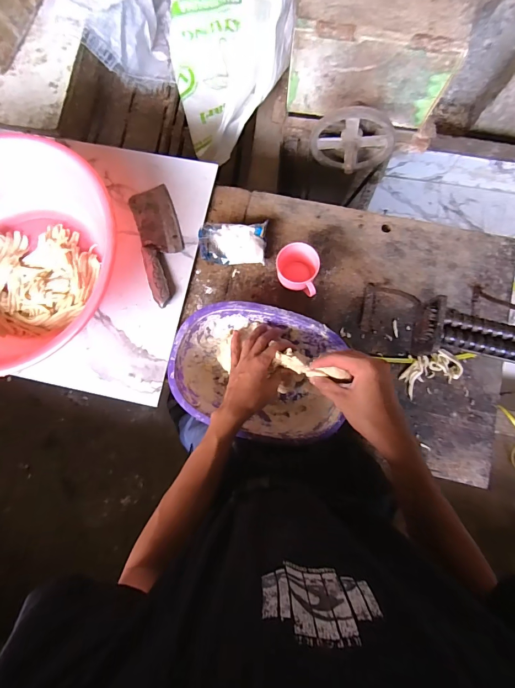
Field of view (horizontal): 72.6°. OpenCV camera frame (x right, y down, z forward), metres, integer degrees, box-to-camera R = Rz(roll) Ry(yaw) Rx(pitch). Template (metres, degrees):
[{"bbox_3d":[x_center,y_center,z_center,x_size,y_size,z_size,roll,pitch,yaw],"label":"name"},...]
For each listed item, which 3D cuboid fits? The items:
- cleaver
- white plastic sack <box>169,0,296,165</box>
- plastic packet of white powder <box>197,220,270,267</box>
[{"bbox_3d":[-0.187,-0.199,0.681,0.082,0.018,0.245,-16,80,-4],"label":"cleaver"},{"bbox_3d":[-0.068,-0.922,0.962,0.377,0.259,0.749,3,80,0],"label":"white plastic sack"},{"bbox_3d":[-0.048,-0.194,0.676,0.126,0.033,0.078,5,80,0],"label":"plastic packet of white powder"}]

